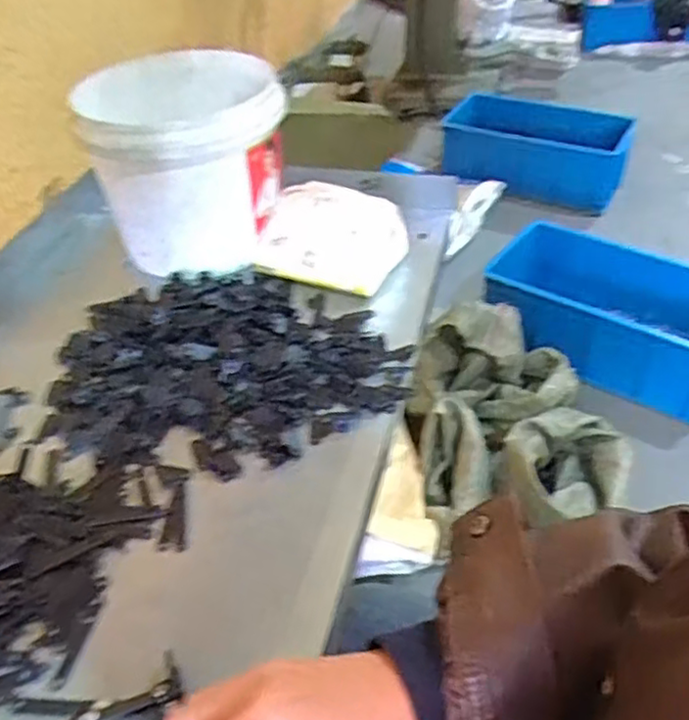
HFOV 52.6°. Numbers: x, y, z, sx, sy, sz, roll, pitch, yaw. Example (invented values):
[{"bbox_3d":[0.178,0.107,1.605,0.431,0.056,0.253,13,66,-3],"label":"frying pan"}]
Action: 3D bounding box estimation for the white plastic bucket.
[{"bbox_3d":[-0.137,-0.186,0.658,0.157,0.141,0.171,-3,42,2],"label":"white plastic bucket"}]

